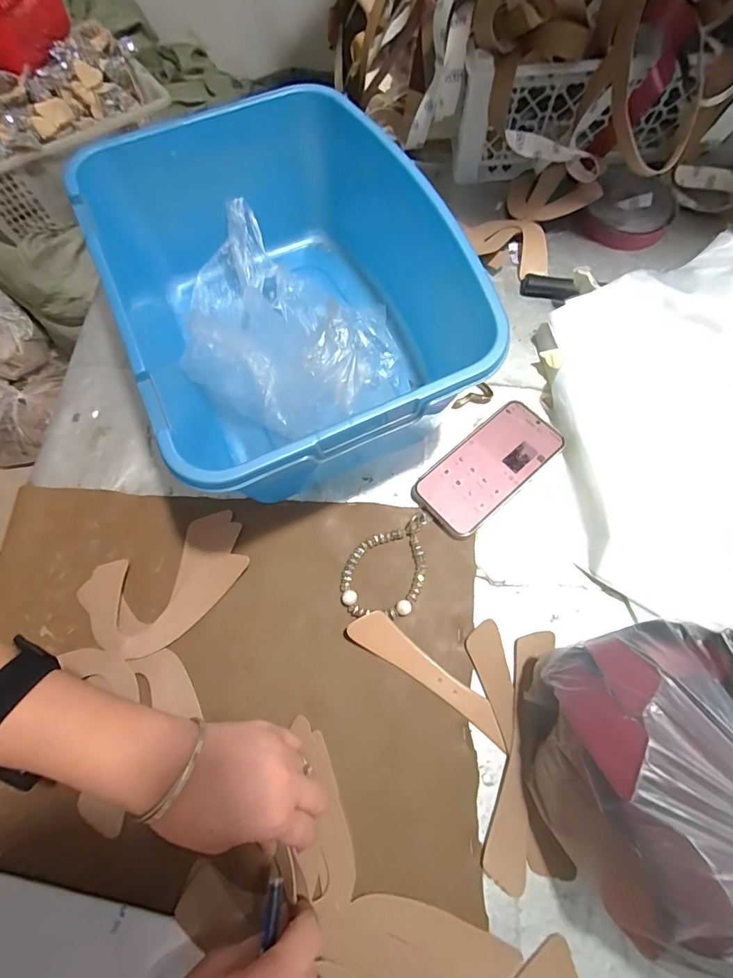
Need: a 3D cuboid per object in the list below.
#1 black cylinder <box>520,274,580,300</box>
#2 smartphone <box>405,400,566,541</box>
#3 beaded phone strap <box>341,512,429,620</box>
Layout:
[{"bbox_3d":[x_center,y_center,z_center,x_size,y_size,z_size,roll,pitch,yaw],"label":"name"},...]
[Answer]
[{"bbox_3d":[0.219,-0.242,0.504,0.063,0.020,0.019,14,72,4],"label":"black cylinder"},{"bbox_3d":[0.125,-0.023,0.429,0.159,0.014,0.075,-40,76,-12],"label":"smartphone"},{"bbox_3d":[0.017,0.071,0.398,0.077,0.009,0.099,4,72,1],"label":"beaded phone strap"}]

